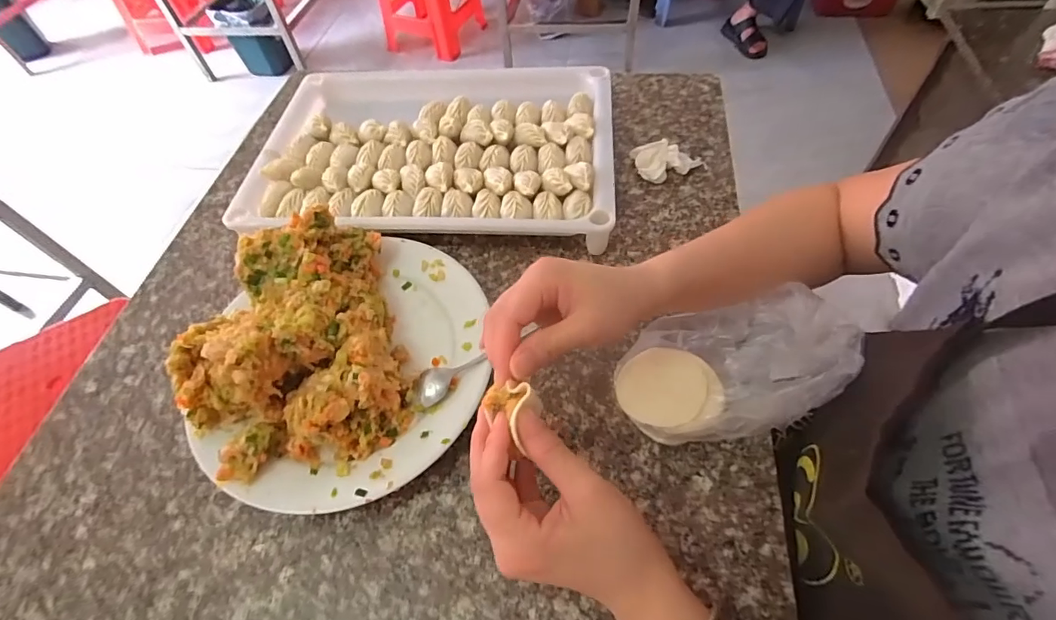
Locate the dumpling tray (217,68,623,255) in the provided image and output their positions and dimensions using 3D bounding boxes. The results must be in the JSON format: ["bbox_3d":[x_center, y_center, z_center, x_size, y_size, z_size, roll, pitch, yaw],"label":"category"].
[{"bbox_3d":[-0.102,-0.178,0.534,0.378,0.043,0.265,1,56,6],"label":"dumpling tray"}]

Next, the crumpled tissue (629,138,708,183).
[{"bbox_3d":[0.152,-0.161,0.517,0.079,0.029,0.044,5,56,8],"label":"crumpled tissue"}]

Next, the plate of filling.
[{"bbox_3d":[-0.144,0.024,0.378,0.215,0.077,0.240,6,56,9],"label":"plate of filling"}]

